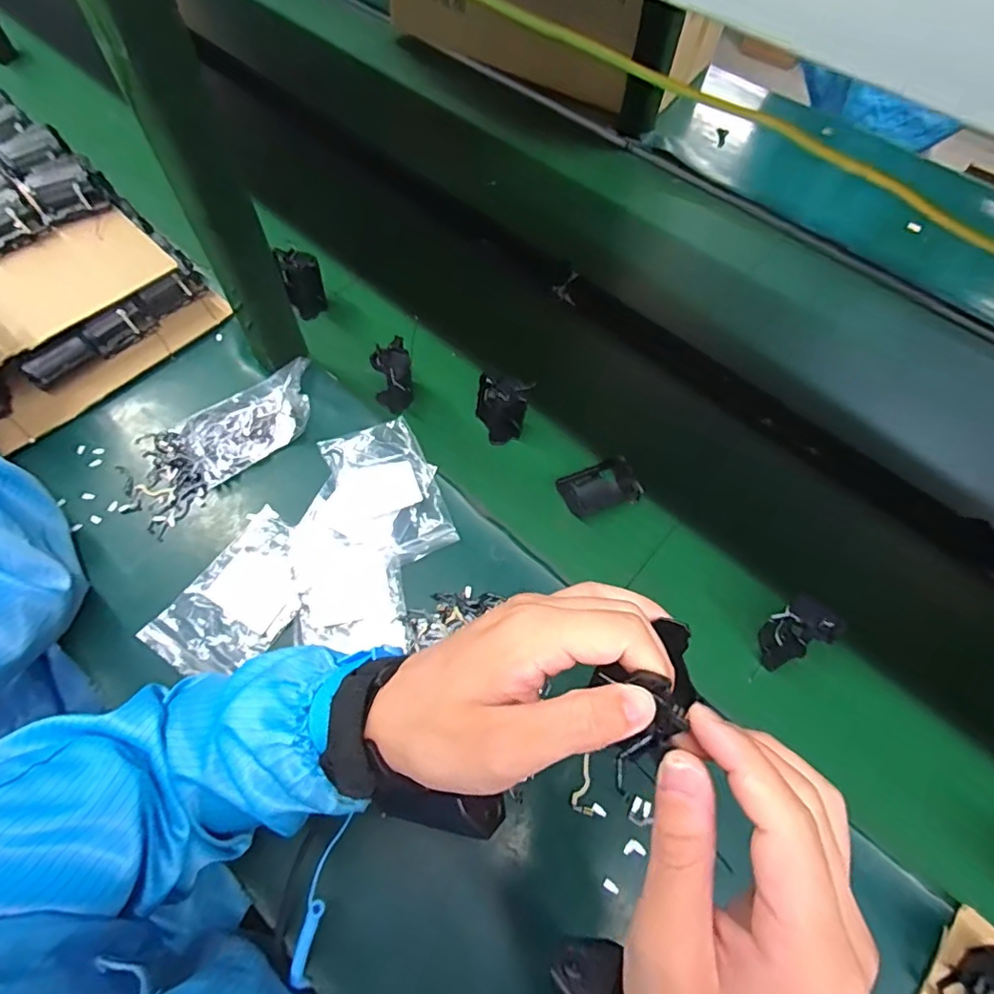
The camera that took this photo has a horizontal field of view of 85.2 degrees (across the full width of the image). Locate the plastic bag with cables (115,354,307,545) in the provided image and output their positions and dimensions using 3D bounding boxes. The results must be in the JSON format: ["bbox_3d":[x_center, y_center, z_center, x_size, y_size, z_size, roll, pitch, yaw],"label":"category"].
[{"bbox_3d":[-0.286,-0.067,0.554,0.106,0.036,0.222,40,67,19],"label":"plastic bag with cables"}]

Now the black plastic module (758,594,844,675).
[{"bbox_3d":[0.256,0.121,0.473,0.046,0.077,0.041,-28,65,-16],"label":"black plastic module"}]

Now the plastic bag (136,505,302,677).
[{"bbox_3d":[-0.230,0.091,0.488,0.095,0.015,0.148,29,64,14],"label":"plastic bag"}]

